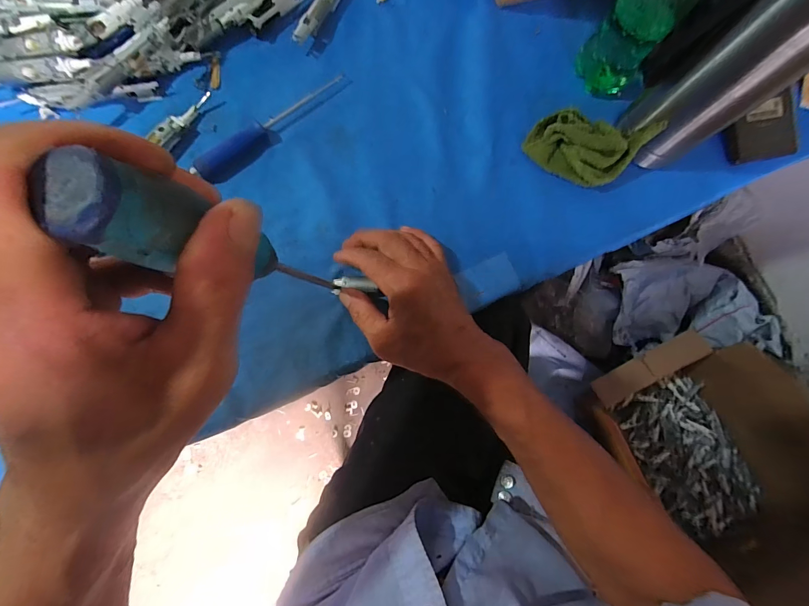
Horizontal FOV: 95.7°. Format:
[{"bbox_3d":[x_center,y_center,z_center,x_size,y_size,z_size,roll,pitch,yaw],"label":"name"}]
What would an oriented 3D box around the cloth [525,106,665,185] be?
[{"bbox_3d":[0.187,-0.166,0.376,0.107,0.047,0.068,27,81,-1],"label":"cloth"}]

